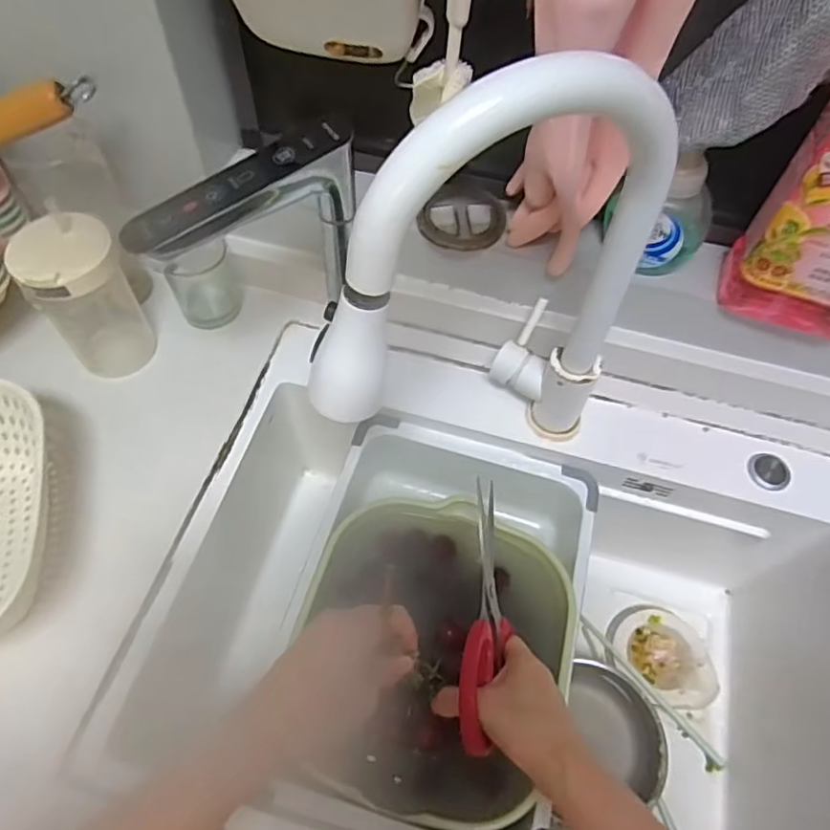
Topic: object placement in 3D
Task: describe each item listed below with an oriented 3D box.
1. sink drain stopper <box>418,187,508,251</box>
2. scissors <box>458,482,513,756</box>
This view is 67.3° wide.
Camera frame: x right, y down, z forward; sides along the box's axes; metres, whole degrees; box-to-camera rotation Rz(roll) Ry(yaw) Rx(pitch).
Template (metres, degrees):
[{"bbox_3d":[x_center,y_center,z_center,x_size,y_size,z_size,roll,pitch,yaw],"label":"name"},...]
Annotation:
[{"bbox_3d":[0.045,-0.185,0.586,0.078,0.013,0.074,1,59,-2],"label":"sink drain stopper"},{"bbox_3d":[0.056,0.146,0.468,0.036,0.049,0.193,7,56,2],"label":"scissors"}]

